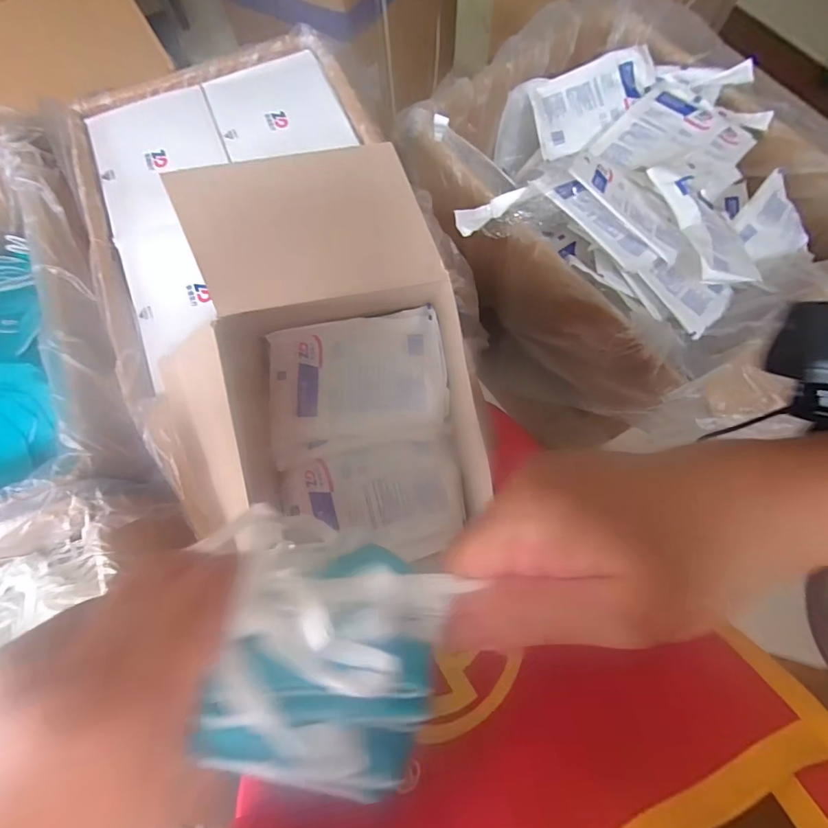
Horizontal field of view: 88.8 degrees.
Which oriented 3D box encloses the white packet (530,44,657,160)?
[{"bbox_3d":[0.292,-0.506,0.684,0.191,0.015,0.133,-16,86,9],"label":"white packet"}]

